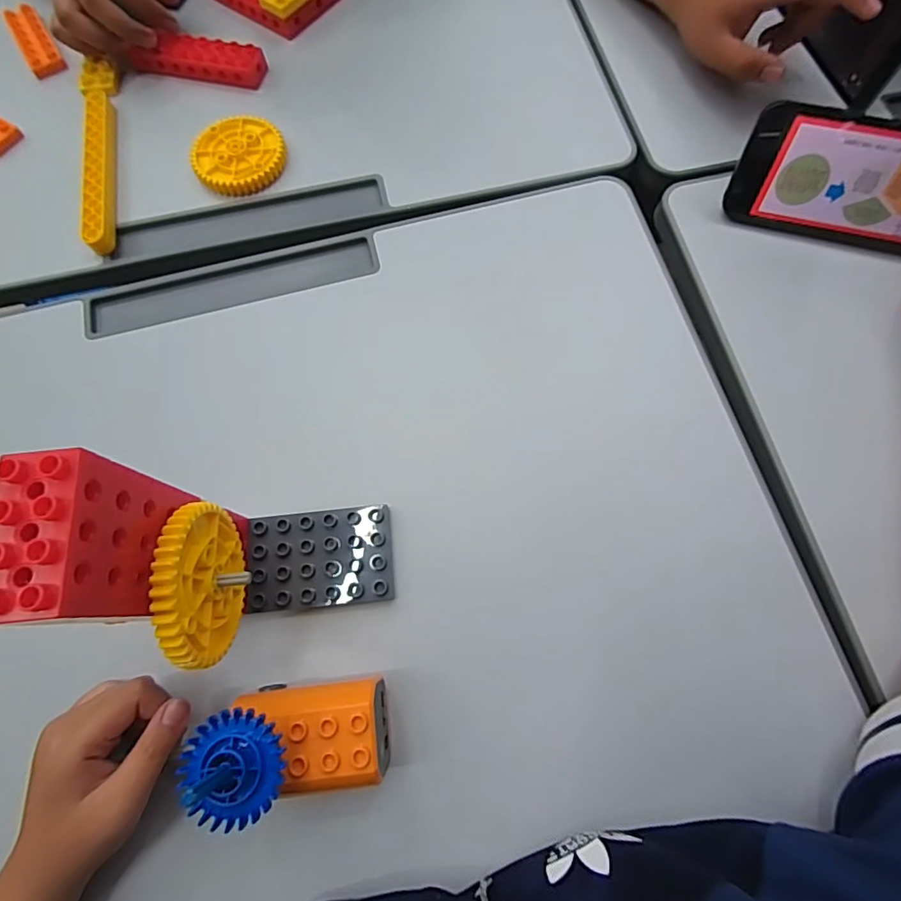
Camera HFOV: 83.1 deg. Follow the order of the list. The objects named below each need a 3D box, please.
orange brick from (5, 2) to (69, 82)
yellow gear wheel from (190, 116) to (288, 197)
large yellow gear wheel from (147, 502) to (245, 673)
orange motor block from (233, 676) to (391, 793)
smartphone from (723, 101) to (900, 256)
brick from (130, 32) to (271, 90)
[{"bbox_3d":[-0.412,-0.406,0.503,0.029,0.013,0.095,-30,75,-8],"label":"orange brick"},{"bbox_3d":[-0.186,-0.261,0.452,0.080,0.017,0.074,0,73,1],"label":"yellow gear wheel"},{"bbox_3d":[-0.127,0.068,0.261,0.014,0.073,0.078,-9,73,-2],"label":"large yellow gear wheel"},{"bbox_3d":[-0.077,0.159,0.291,0.081,0.060,0.050,-7,73,-2],"label":"orange motor block"},{"bbox_3d":[0.308,-0.206,0.390,0.165,0.083,0.011,14,43,6],"label":"smartphone"},{"bbox_3d":[-0.240,-0.375,0.487,0.118,0.023,0.035,11,74,4],"label":"brick"}]

